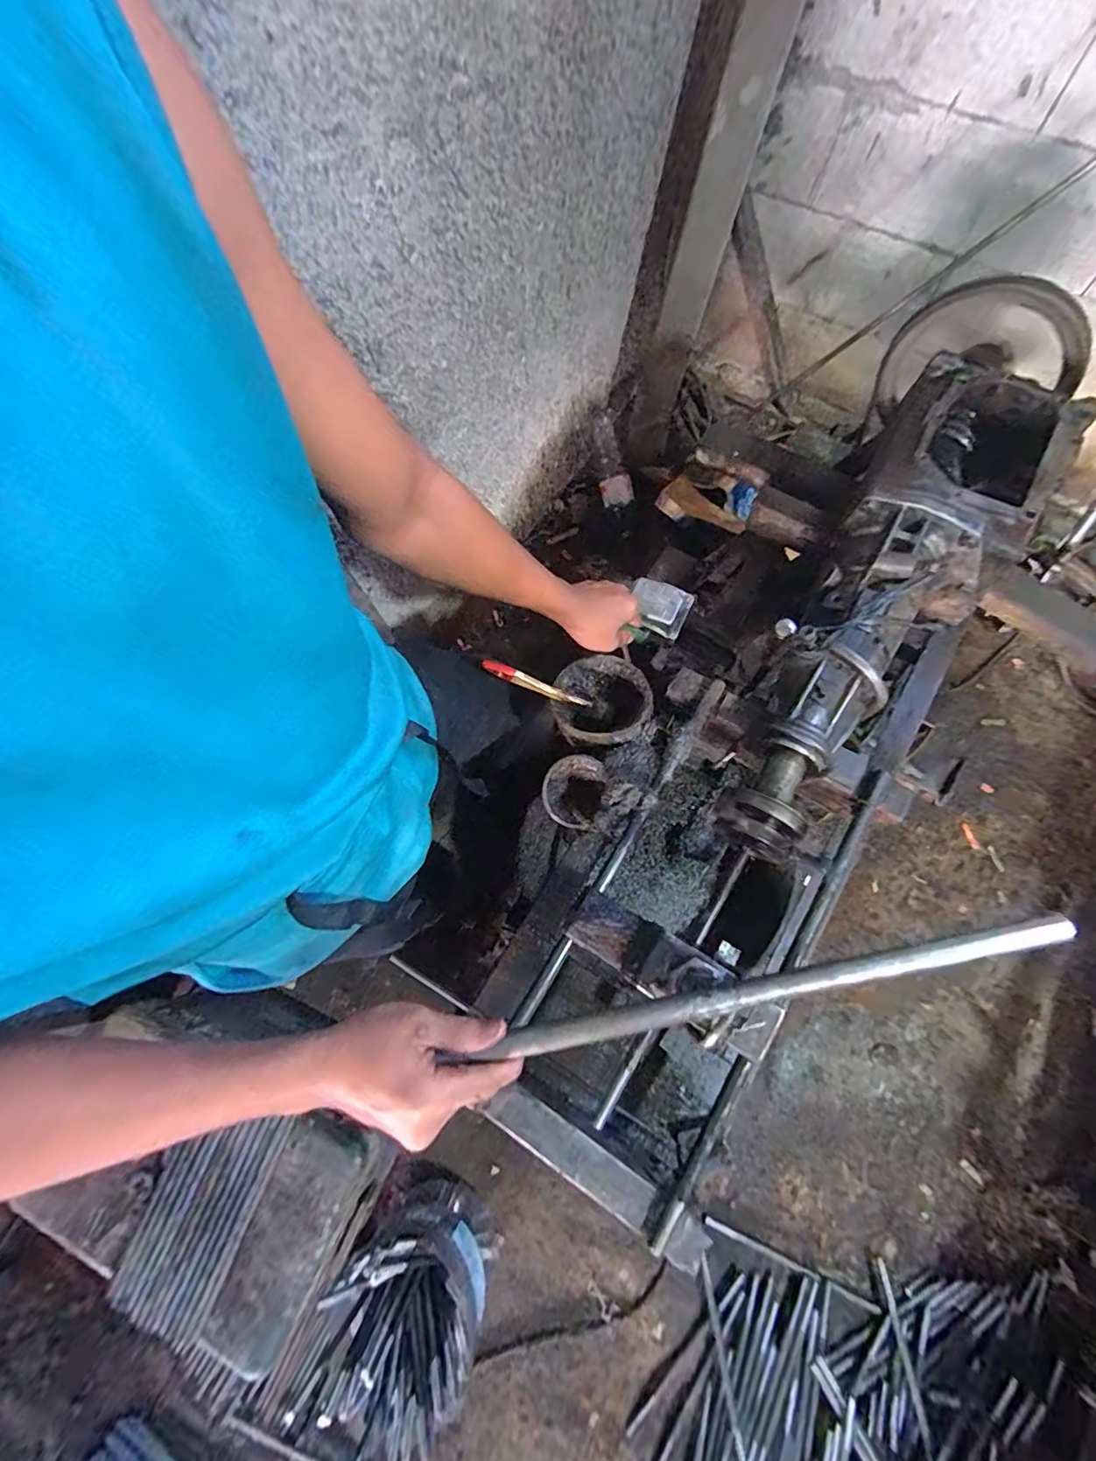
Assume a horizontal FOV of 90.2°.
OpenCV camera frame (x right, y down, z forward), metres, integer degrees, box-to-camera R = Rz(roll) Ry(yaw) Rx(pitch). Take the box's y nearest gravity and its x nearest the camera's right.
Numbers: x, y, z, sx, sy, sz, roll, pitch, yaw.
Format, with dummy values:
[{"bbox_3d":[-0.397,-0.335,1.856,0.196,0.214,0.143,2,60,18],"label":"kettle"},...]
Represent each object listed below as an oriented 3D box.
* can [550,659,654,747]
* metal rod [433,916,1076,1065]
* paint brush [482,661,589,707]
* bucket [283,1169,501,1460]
[{"bbox_3d":[0.073,-0.033,0.708,0.129,0.066,0.129,-10,56,16],"label":"can"},{"bbox_3d":[0.145,0.177,0.371,0.421,0.017,0.018,-12,75,1],"label":"metal rod"},{"bbox_3d":[-0.014,-0.056,0.684,0.143,0.015,0.016,21,76,-16],"label":"paint brush"},{"bbox_3d":[-0.227,0.973,0.958,0.236,0.282,0.224,22,74,9],"label":"bucket"}]

